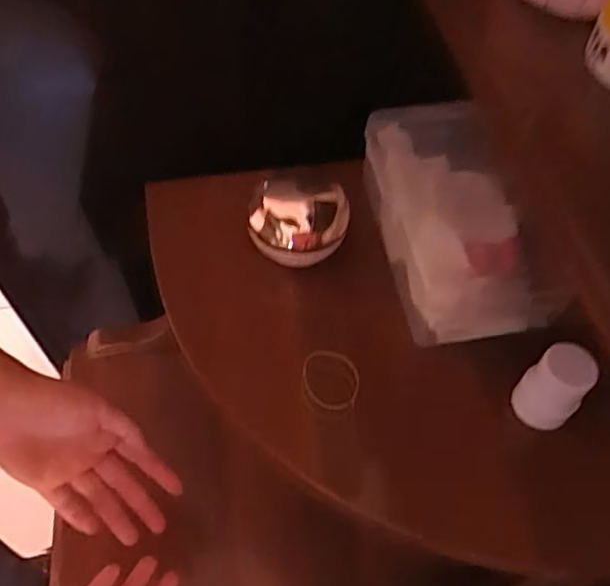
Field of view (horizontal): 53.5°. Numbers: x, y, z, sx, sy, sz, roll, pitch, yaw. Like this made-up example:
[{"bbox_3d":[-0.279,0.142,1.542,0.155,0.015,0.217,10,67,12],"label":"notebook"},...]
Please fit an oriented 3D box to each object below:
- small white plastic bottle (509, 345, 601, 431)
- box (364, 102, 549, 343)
[{"bbox_3d":[0.157,0.060,0.381,0.034,0.051,0.035,-38,65,-25],"label":"small white plastic bottle"},{"bbox_3d":[0.106,-0.057,0.446,0.102,0.060,0.175,-4,56,-6],"label":"box"}]

